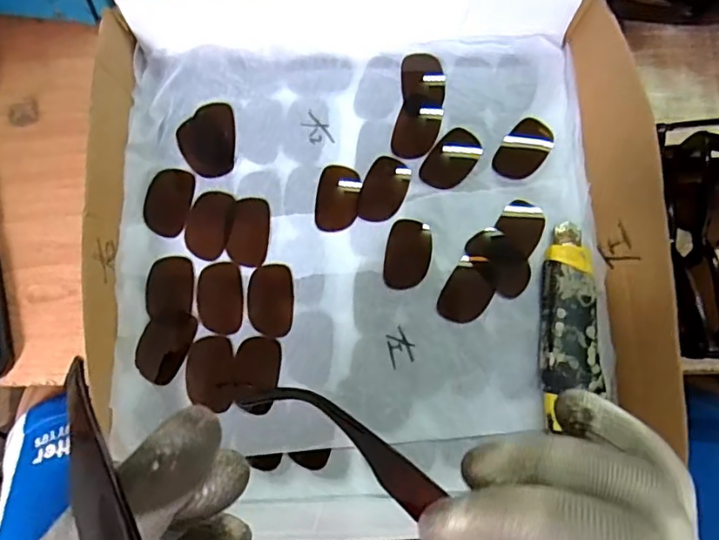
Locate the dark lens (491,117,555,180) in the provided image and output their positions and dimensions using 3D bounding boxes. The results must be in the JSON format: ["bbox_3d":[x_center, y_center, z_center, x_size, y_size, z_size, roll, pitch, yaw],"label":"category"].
[{"bbox_3d":[0.121,-0.088,0.414,0.032,0.005,0.049,33,80,7],"label":"dark lens"}]

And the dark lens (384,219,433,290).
[{"bbox_3d":[0.035,-0.011,0.398,0.031,0.004,0.049,10,78,2],"label":"dark lens"}]

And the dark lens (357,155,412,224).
[{"bbox_3d":[0.018,-0.058,0.410,0.030,0.004,0.049,20,79,4],"label":"dark lens"}]

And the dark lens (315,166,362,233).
[{"bbox_3d":[-0.015,-0.052,0.410,0.029,0.004,0.050,9,78,2],"label":"dark lens"}]

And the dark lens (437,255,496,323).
[{"bbox_3d":[0.076,0.013,0.392,0.031,0.004,0.049,28,79,6],"label":"dark lens"}]

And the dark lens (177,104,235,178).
[{"bbox_3d":[-0.113,-0.096,0.419,0.040,0.004,0.055,-3,78,0],"label":"dark lens"}]

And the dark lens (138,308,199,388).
[{"bbox_3d":[-0.131,0.051,0.381,0.031,0.009,0.049,17,78,4],"label":"dark lens"}]

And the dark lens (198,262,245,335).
[{"bbox_3d":[-0.096,0.019,0.393,0.031,0.004,0.050,-5,78,-1],"label":"dark lens"}]

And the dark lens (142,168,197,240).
[{"bbox_3d":[-0.137,-0.049,0.407,0.031,0.005,0.050,12,78,3],"label":"dark lens"}]

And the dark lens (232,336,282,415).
[{"bbox_3d":[-0.069,0.070,0.381,0.030,0.005,0.050,6,78,2],"label":"dark lens"}]

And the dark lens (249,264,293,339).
[{"bbox_3d":[-0.062,0.021,0.392,0.030,0.004,0.050,-1,78,0],"label":"dark lens"}]

